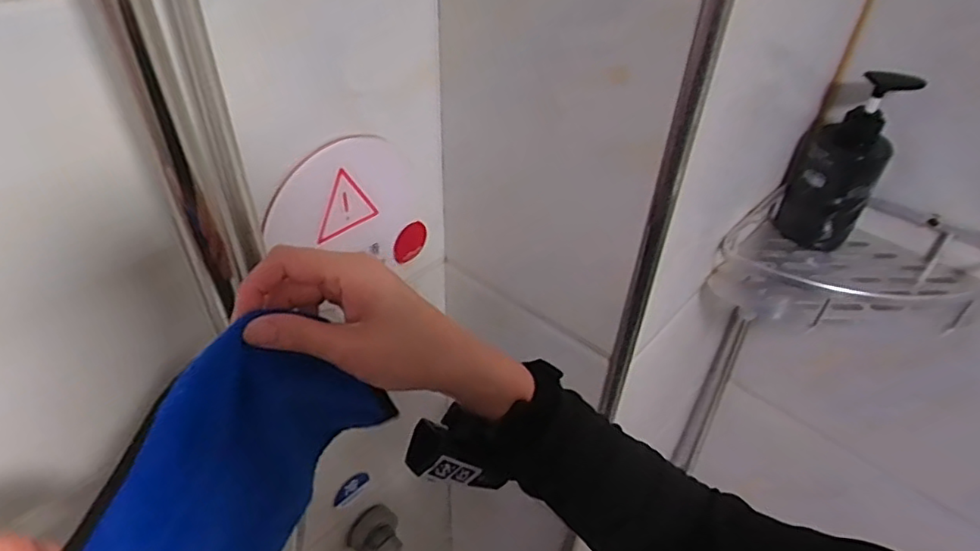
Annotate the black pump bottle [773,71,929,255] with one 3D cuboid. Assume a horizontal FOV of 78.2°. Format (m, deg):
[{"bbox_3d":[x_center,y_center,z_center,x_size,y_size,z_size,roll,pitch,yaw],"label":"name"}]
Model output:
[{"bbox_3d":[0.357,-0.113,0.614,0.080,0.171,0.068,25,45,24],"label":"black pump bottle"}]

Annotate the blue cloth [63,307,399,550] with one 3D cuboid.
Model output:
[{"bbox_3d":[-0.137,0.115,0.353,0.028,0.184,0.198,19,43,18],"label":"blue cloth"}]

